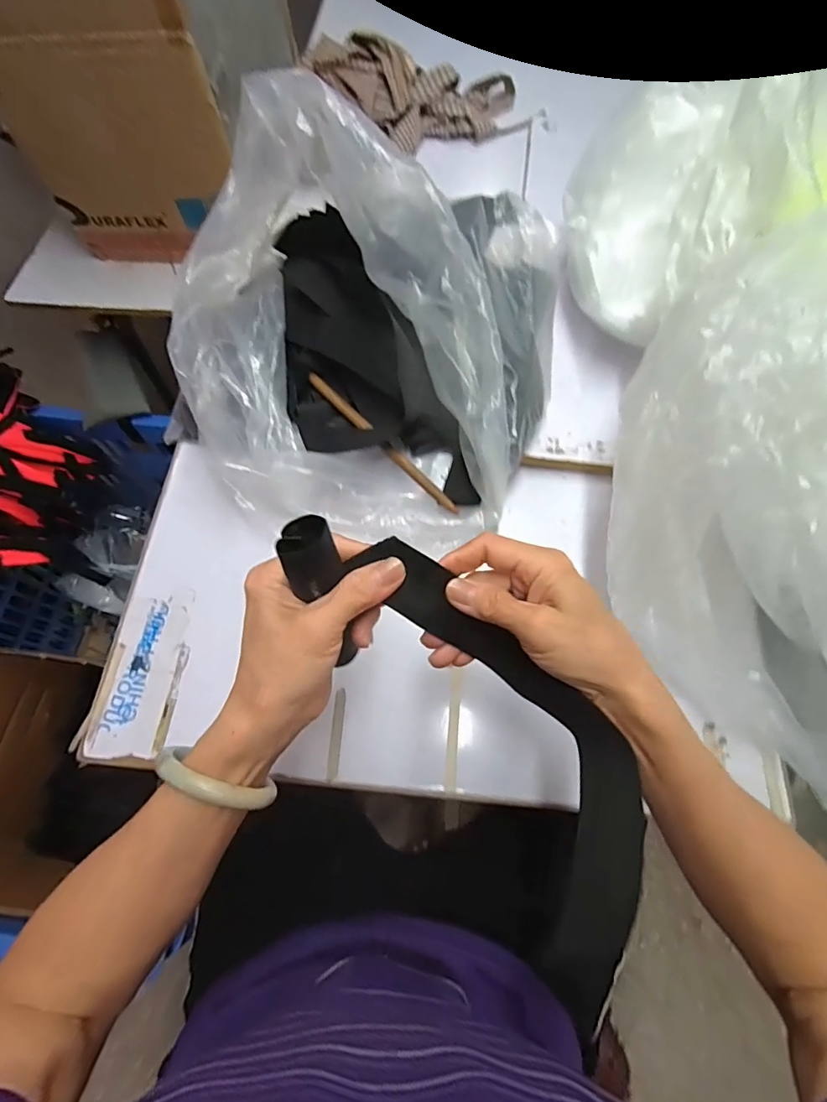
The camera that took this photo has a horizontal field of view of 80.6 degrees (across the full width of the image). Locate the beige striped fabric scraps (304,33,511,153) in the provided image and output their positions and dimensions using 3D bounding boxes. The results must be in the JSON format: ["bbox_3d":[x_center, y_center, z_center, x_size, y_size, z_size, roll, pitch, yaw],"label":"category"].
[{"bbox_3d":[-0.007,-0.705,0.754,0.333,0.077,0.136,7,67,-11],"label":"beige striped fabric scraps"}]

